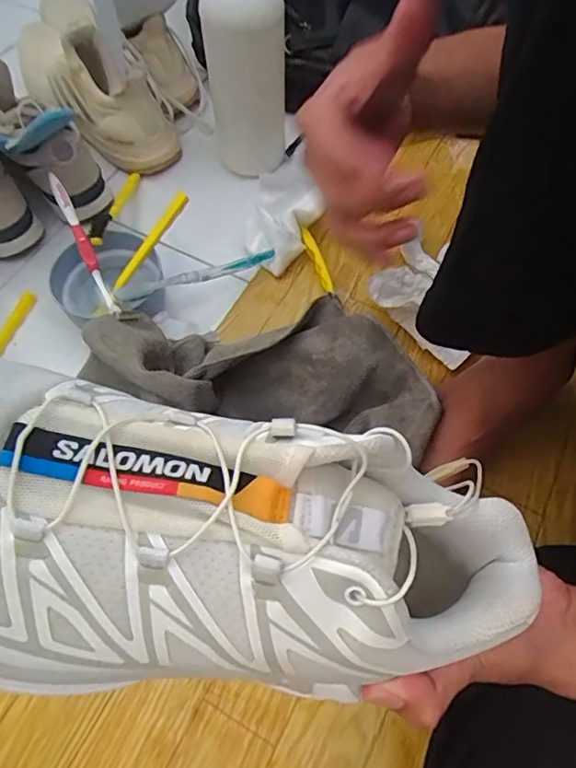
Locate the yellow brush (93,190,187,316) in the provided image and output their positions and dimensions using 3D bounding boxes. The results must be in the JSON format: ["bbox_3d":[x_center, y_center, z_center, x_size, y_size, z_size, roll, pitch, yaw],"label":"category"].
[{"bbox_3d":[-0.151,-0.132,0.539,0.012,0.018,0.151,39,93,18],"label":"yellow brush"}]

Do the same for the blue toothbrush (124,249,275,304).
[{"bbox_3d":[-0.089,-0.115,0.552,0.176,0.018,0.010,-25,64,-31],"label":"blue toothbrush"}]

